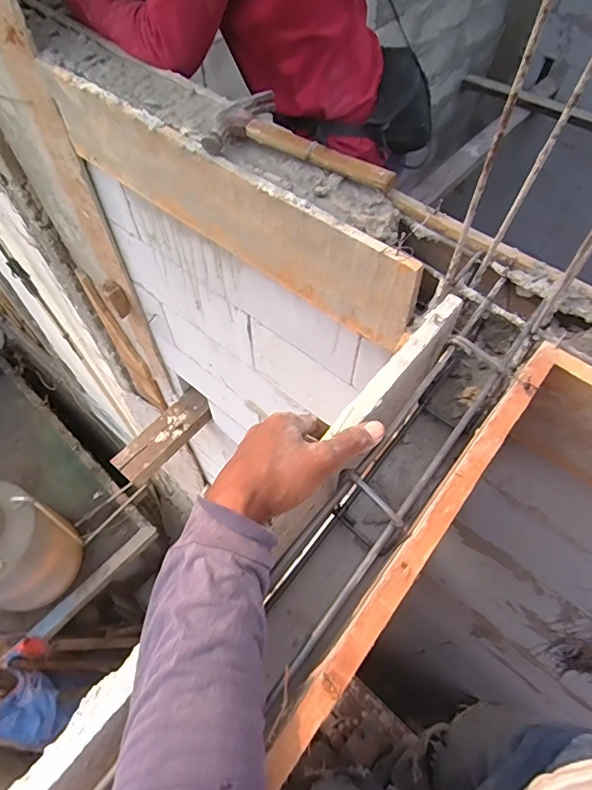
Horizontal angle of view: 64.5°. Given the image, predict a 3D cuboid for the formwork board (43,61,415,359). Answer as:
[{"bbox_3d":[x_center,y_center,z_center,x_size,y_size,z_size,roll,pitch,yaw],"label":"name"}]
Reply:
[{"bbox_3d":[-0.142,-0.307,0.729,0.738,0.161,0.015,36,64,19],"label":"formwork board"}]

